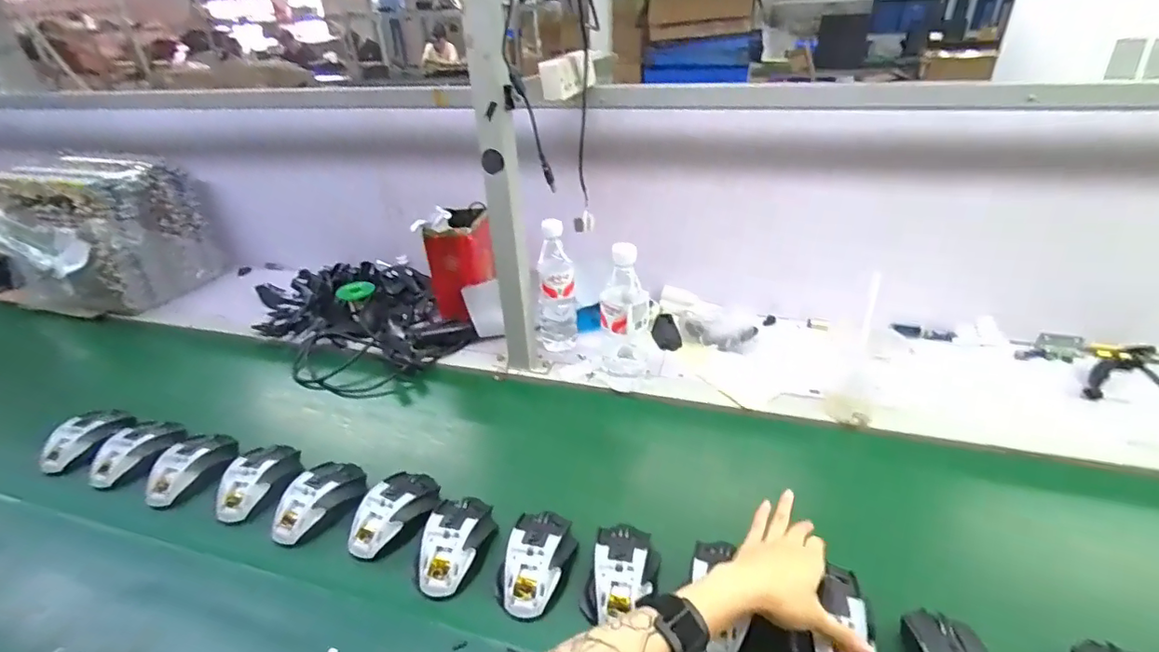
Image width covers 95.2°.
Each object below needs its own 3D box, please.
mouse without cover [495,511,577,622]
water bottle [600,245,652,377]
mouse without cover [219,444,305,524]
[{"bbox_3d":[-0.043,0.244,0.557,0.071,0.034,0.115,5,32,14],"label":"mouse without cover"},{"bbox_3d":[0.066,-0.009,0.781,0.070,0.229,0.060,0,31,7],"label":"water bottle"},{"bbox_3d":[-0.408,0.201,0.682,0.076,0.046,0.108,-2,31,4],"label":"mouse without cover"}]

